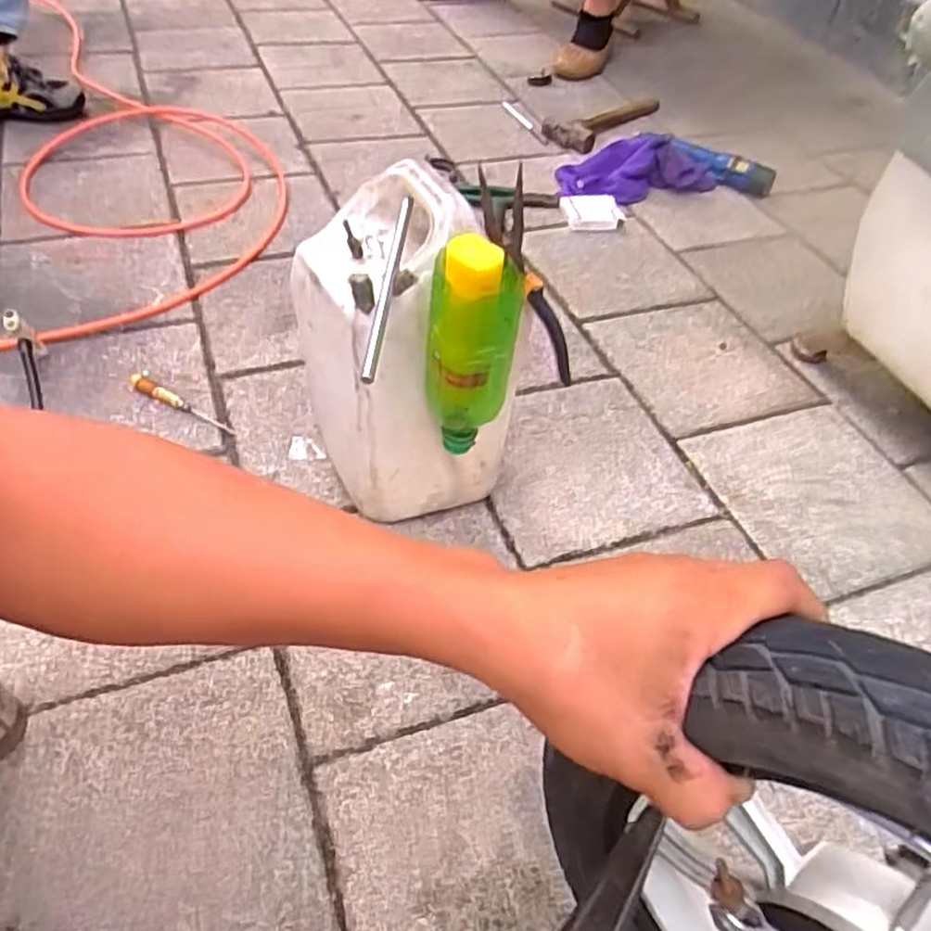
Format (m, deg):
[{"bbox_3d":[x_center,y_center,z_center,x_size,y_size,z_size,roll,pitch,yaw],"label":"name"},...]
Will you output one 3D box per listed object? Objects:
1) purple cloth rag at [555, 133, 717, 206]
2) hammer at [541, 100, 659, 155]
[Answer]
[{"bbox_3d":[0.304,-0.539,1.305,0.273,0.062,0.138,-15,51,-20],"label":"purple cloth rag"},{"bbox_3d":[0.281,-0.719,1.485,0.110,0.036,0.312,35,53,23],"label":"hammer"}]

